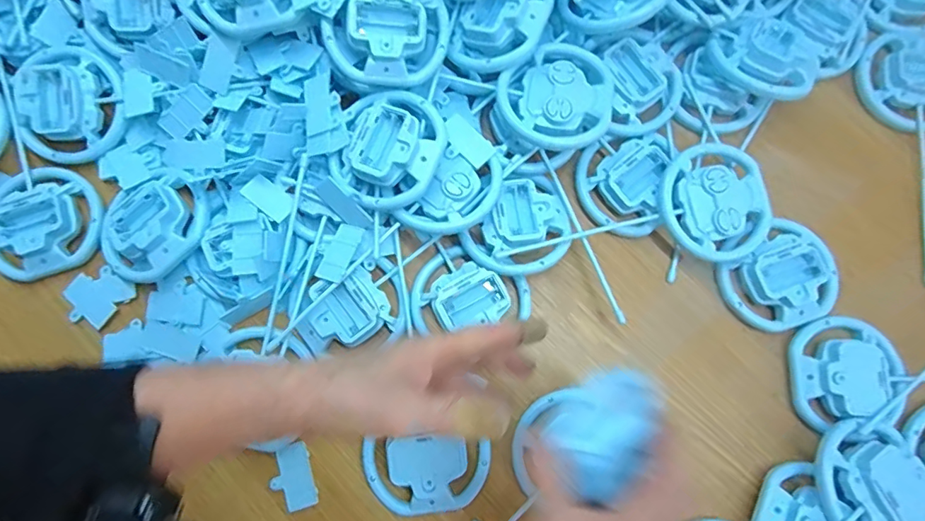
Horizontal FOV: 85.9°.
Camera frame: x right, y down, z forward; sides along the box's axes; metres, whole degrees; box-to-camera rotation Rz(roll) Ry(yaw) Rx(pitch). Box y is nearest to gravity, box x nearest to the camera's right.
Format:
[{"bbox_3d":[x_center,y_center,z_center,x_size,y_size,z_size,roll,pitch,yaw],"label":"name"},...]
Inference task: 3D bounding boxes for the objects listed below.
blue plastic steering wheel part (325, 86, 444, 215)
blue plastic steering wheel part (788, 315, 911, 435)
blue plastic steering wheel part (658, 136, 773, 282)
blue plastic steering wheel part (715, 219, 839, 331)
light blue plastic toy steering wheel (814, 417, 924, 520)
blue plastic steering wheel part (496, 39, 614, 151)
[{"bbox_3d":[-0.062,-0.096,0.418,0.088,0.035,0.103,24,79,5],"label":"blue plastic steering wheel part"},{"bbox_3d":[0.334,0.094,0.424,0.094,0.018,0.091,0,77,0],"label":"blue plastic steering wheel part"},{"bbox_3d":[0.225,-0.051,0.448,0.095,0.029,0.103,0,77,0],"label":"blue plastic steering wheel part"},{"bbox_3d":[0.286,0.013,0.444,0.107,0.021,0.095,-16,78,-4],"label":"blue plastic steering wheel part"},{"bbox_3d":[0.333,0.183,0.396,0.100,0.038,0.099,0,77,0],"label":"light blue plastic toy steering wheel"},{"bbox_3d":[0.085,-0.142,0.437,0.099,0.022,0.095,0,77,0],"label":"blue plastic steering wheel part"}]

